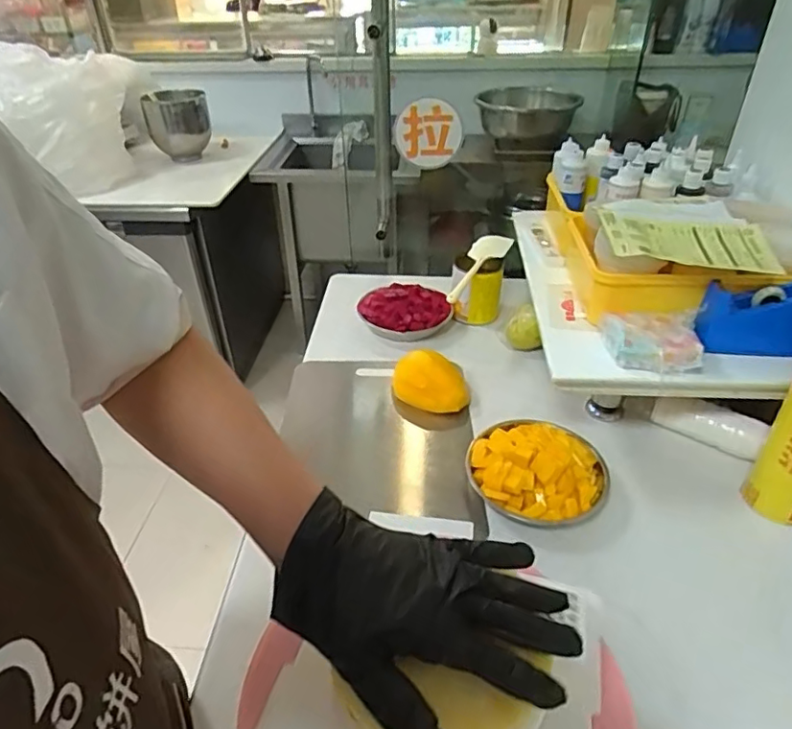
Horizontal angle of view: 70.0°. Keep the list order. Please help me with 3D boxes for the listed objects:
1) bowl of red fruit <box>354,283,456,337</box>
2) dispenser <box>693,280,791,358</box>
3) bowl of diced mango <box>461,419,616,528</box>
[{"bbox_3d":[0.013,-0.102,1.121,0.168,0.058,0.139,18,41,24],"label":"bowl of red fruit"},{"bbox_3d":[0.474,-0.057,0.750,0.148,0.093,0.058,9,38,13],"label":"dispenser"},{"bbox_3d":[0.193,0.142,0.774,0.187,0.071,0.177,-3,37,-2],"label":"bowl of diced mango"}]

